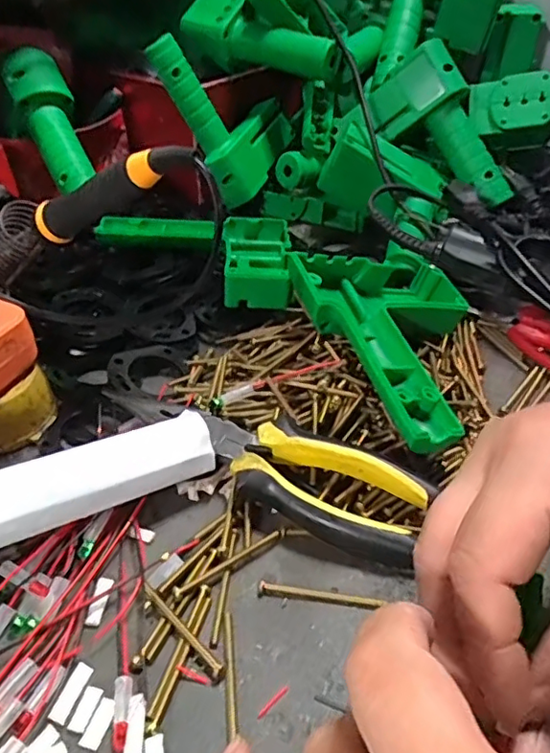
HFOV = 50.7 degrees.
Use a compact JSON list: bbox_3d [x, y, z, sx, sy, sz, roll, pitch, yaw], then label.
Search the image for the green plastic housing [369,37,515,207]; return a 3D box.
[{"bbox_3d":[0.152,-0.212,0.507,0.146,0.063,0.047,50,56,-1],"label":"green plastic housing"}]

